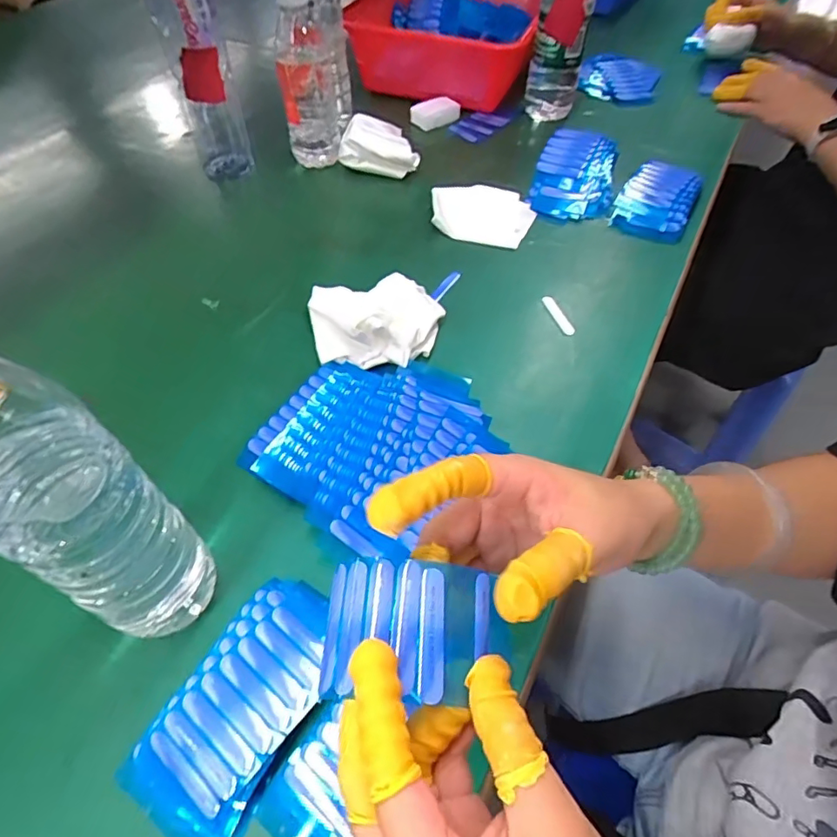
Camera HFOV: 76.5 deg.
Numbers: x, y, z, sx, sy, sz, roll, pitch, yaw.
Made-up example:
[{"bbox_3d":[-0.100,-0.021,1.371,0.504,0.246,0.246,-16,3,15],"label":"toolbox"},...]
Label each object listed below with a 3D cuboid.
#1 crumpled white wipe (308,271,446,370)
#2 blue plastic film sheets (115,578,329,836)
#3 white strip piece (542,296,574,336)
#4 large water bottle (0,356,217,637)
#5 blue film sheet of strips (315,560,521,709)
[{"bbox_3d":[-0.037,-0.088,0.454,0.116,0.041,0.100,-2,53,-2],"label":"crumpled white wipe"},{"bbox_3d":[-0.091,0.149,0.286,0.065,0.028,0.124,23,56,16],"label":"blue plastic film sheets"},{"bbox_3d":[0.126,-0.095,0.483,0.010,0.006,0.049,-14,54,-11],"label":"white strip piece"},{"bbox_3d":[-0.155,0.042,0.244,0.061,0.233,0.063,28,58,19],"label":"large water bottle"},{"bbox_3d":[0.000,0.088,0.221,0.078,0.022,0.051,2,53,1],"label":"blue film sheet of strips"}]

